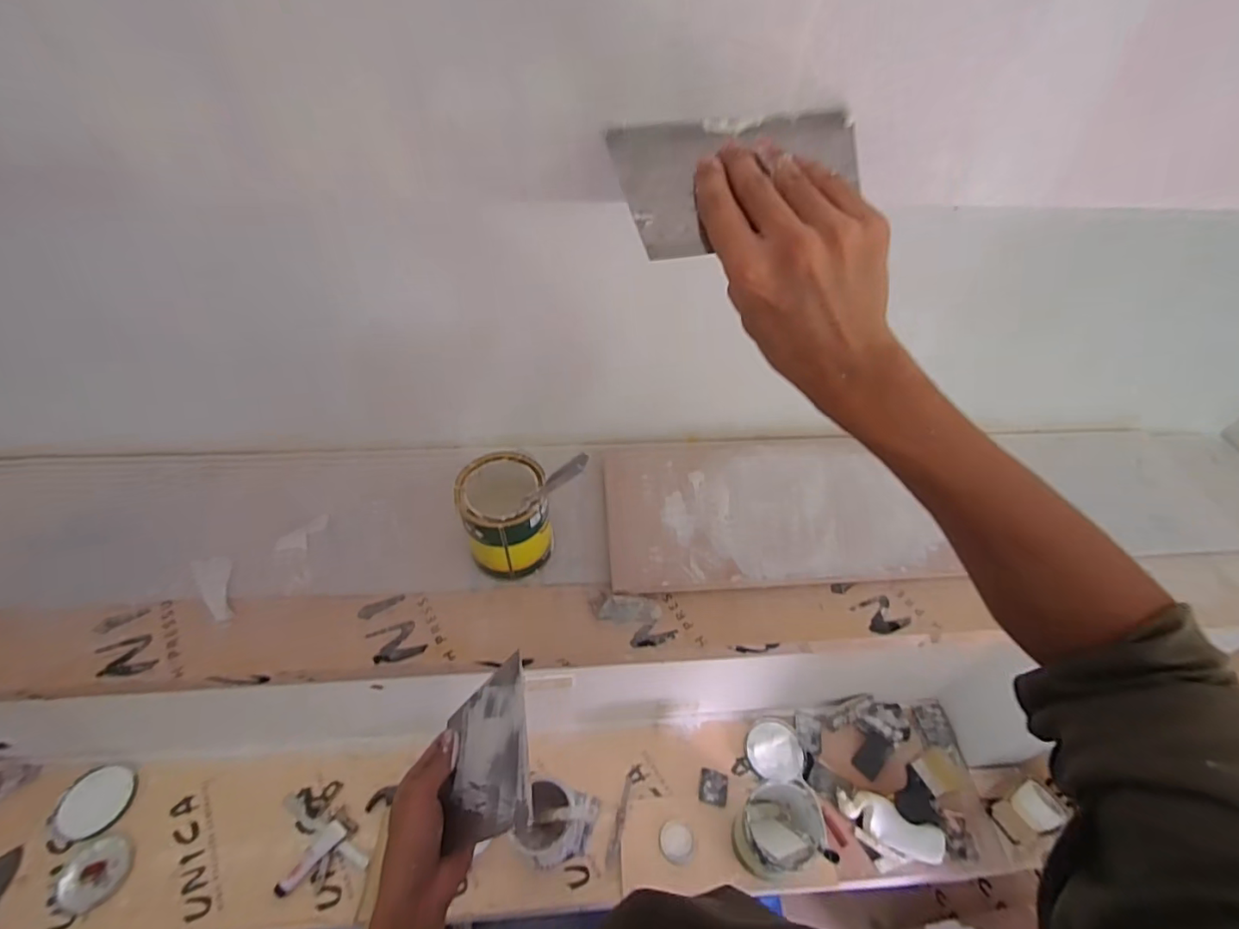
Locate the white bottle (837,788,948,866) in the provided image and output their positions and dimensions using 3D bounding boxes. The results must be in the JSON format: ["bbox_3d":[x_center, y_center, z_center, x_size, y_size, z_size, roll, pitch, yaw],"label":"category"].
[{"bbox_3d":[0.733,0.968,1.446,0.270,0.061,0.097,24,49,18],"label":"white bottle"}]

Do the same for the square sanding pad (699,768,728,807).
[{"bbox_3d":[0.265,0.910,1.515,0.076,0.012,0.086,12,46,7],"label":"square sanding pad"}]

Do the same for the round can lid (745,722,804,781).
[{"bbox_3d":[0.458,0.844,1.583,0.164,0.014,0.151,2,46,-2],"label":"round can lid"}]

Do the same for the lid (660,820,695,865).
[{"bbox_3d":[0.153,0.995,1.418,0.088,0.007,0.096,2,46,-2],"label":"lid"}]

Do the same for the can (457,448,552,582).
[{"bbox_3d":[-0.137,0.070,0.662,0.103,0.135,0.101,2,46,-2],"label":"can"}]

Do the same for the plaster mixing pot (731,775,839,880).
[{"bbox_3d":[0.400,0.908,1.343,0.229,0.226,0.189,-5,47,-9],"label":"plaster mixing pot"}]

